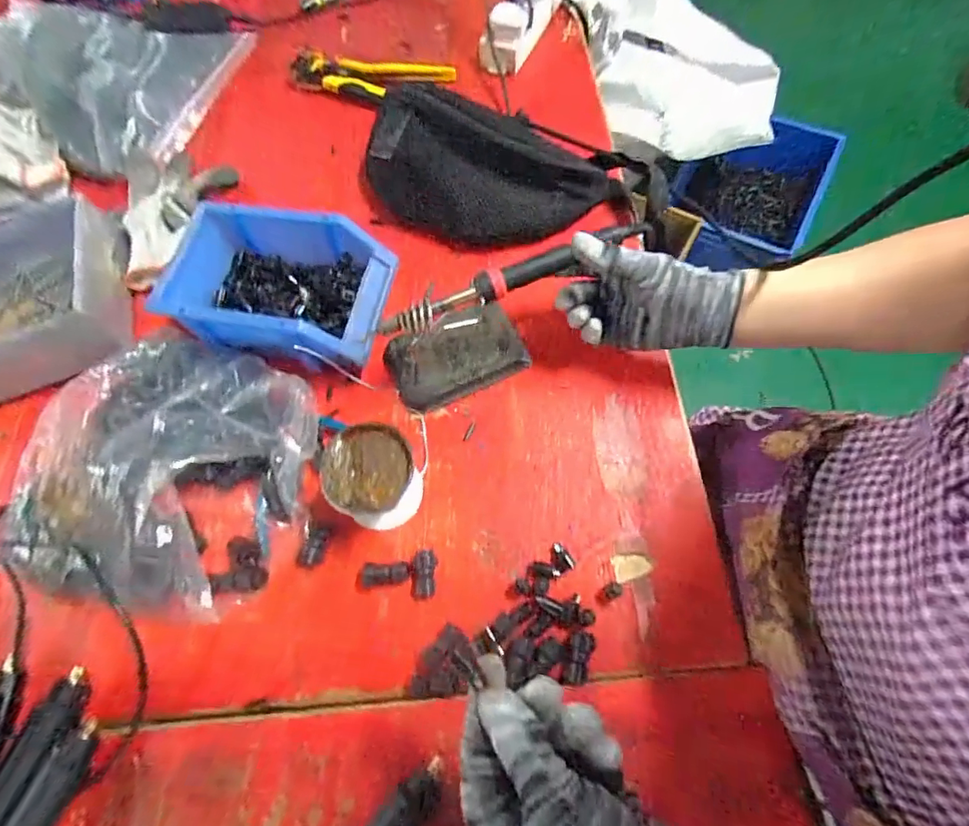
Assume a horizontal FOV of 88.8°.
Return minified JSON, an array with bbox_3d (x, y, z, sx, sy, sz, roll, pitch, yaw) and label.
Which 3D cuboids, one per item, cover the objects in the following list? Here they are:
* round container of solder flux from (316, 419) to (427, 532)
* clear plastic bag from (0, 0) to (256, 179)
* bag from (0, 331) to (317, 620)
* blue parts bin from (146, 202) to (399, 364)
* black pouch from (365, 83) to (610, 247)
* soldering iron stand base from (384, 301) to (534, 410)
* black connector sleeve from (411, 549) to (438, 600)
[{"bbox_3d":[-0.085,0.051,0.386,0.063,0.070,0.067,-1,67,2],"label":"round container of solder flux"},{"bbox_3d":[-0.466,-0.417,0.600,0.244,0.075,0.262,9,68,6],"label":"clear plastic bag"},{"bbox_3d":[-0.260,0.035,0.389,0.223,0.099,0.221,10,68,7],"label":"bag"},{"bbox_3d":[-0.179,-0.111,0.452,0.176,0.078,0.124,7,68,5],"label":"blue parts bin"},{"bbox_3d":[0.000,-0.251,0.499,0.239,0.091,0.134,-8,67,-1],"label":"black pouch"},{"bbox_3d":[-0.027,-0.052,0.456,0.119,0.018,0.075,-24,68,-8],"label":"soldering iron stand base"},{"bbox_3d":[-0.046,0.126,0.386,0.018,0.018,0.036,5,67,5],"label":"black connector sleeve"}]

